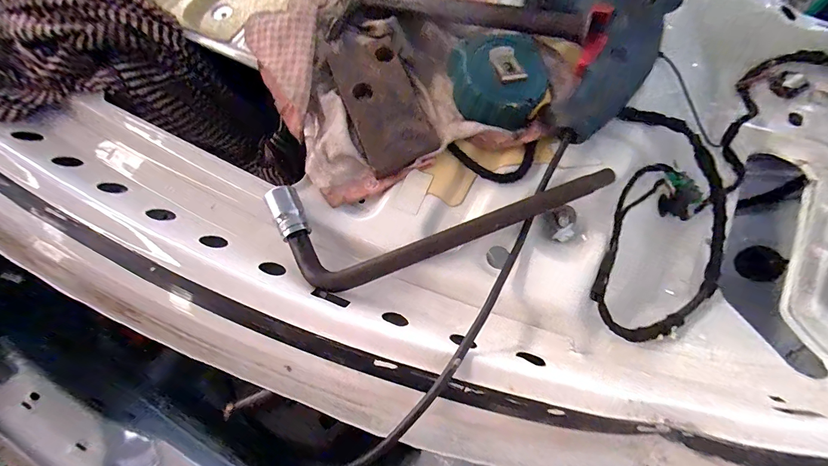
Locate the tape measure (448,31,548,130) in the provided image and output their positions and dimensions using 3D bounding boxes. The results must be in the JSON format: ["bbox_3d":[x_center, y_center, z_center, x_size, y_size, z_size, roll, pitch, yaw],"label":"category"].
[{"bbox_3d":[0.070,-0.130,0.306,0.078,0.039,0.072,5,67,1],"label":"tape measure"}]

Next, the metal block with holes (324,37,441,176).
[{"bbox_3d":[-0.031,-0.121,0.313,0.063,0.012,0.141,-21,72,-5],"label":"metal block with holes"}]

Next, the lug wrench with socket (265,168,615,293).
[{"bbox_3d":[0.024,-0.026,0.283,0.255,0.027,0.084,-18,68,-8],"label":"lug wrench with socket"}]

